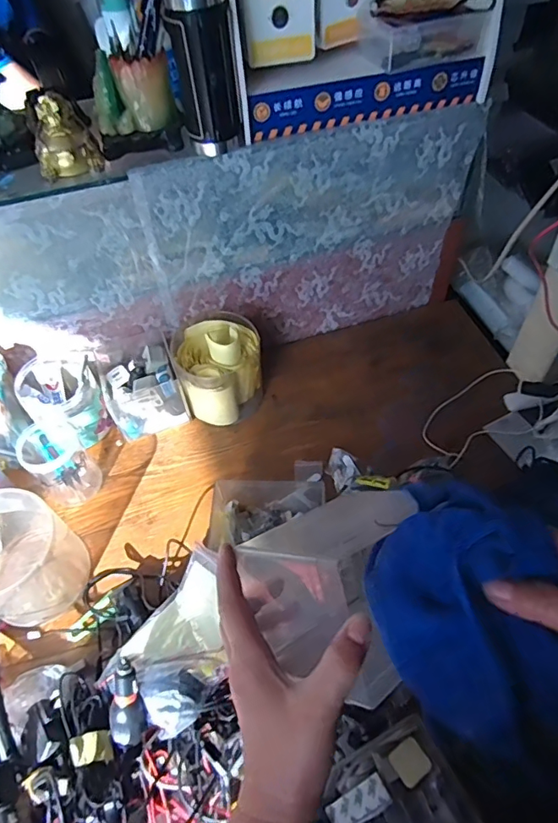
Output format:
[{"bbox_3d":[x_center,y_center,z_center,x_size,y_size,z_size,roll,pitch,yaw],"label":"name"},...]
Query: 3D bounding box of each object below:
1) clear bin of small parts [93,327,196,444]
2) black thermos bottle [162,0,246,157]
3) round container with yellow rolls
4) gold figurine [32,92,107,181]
[{"bbox_3d":[-0.204,-0.036,0.760,0.107,0.109,0.122,-19,54,-11],"label":"clear bin of small parts"},{"bbox_3d":[-0.080,-0.371,0.553,0.068,0.151,0.057,-7,53,-3],"label":"black thermos bottle"},{"bbox_3d":[-0.088,-0.065,0.761,0.123,0.119,0.131,-2,53,2],"label":"round container with yellow rolls"},{"bbox_3d":[-0.245,-0.311,0.571,0.072,0.073,0.049,-28,56,-17],"label":"gold figurine"}]

